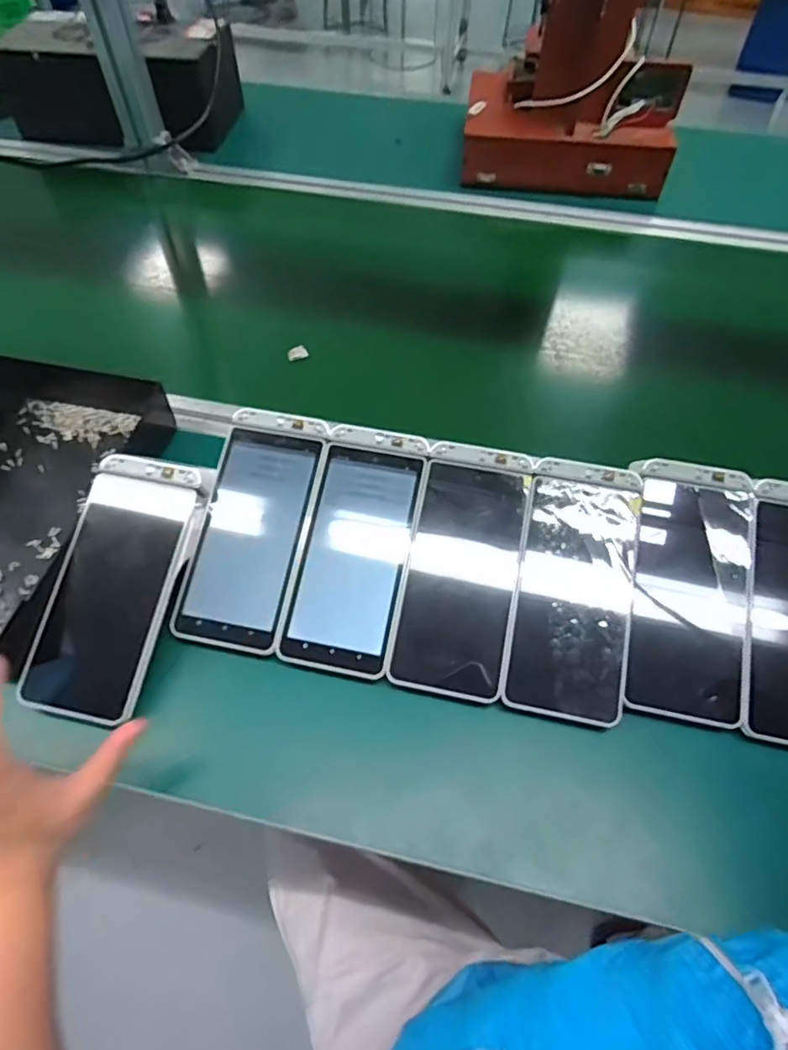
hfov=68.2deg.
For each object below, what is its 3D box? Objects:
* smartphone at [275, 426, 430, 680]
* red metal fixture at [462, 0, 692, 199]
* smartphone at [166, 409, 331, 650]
[{"bbox_3d":[-0.028,0.015,0.439,0.083,0.012,0.182,10,76,6],"label":"smartphone"},{"bbox_3d":[0.235,-0.585,0.716,0.277,0.296,0.161,11,57,7],"label":"red metal fixture"},{"bbox_3d":[-0.105,0.002,0.447,0.083,0.015,0.184,11,76,6],"label":"smartphone"}]

